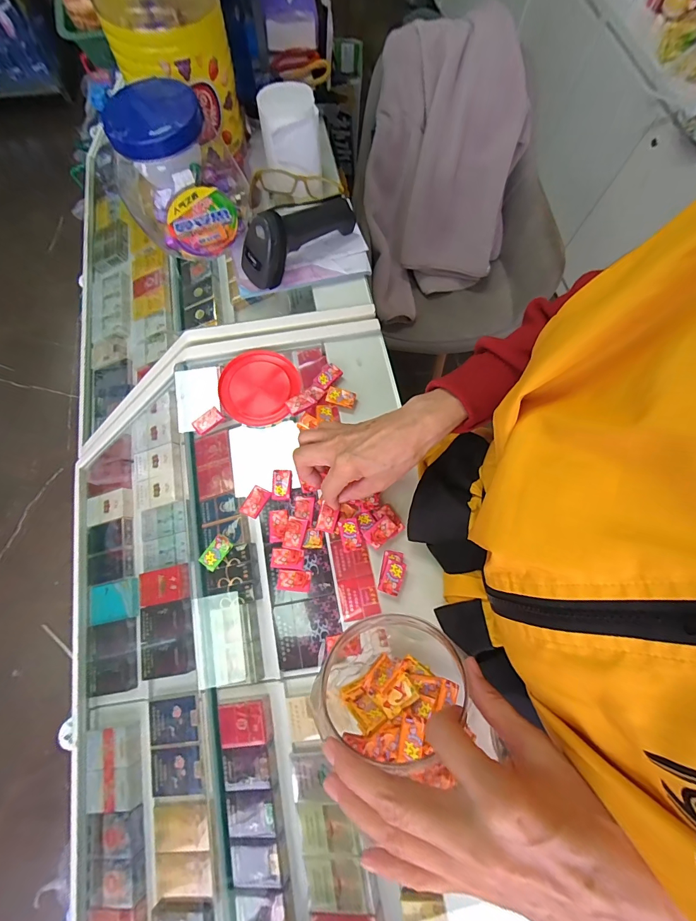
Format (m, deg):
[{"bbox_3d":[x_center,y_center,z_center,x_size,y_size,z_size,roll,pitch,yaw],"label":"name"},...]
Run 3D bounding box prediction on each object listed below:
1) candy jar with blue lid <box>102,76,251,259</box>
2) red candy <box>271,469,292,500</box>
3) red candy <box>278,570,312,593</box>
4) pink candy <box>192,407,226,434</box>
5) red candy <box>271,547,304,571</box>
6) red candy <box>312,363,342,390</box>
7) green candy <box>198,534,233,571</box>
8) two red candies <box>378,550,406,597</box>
[{"bbox_3d":[-0.208,-0.366,0.453,0.145,0.134,0.153,1,72,-2],"label":"candy jar with blue lid"},{"bbox_3d":[-0.078,0.028,0.428,0.022,0.007,0.036,1,72,-2],"label":"red candy"},{"bbox_3d":[-0.059,0.132,0.399,0.035,0.004,0.022,6,72,0],"label":"red candy"},{"bbox_3d":[-0.171,-0.048,0.445,0.036,0.008,0.019,-38,77,-13],"label":"pink candy"},{"bbox_3d":[-0.067,0.109,0.406,0.036,0.008,0.022,6,72,0],"label":"red candy"},{"bbox_3d":[-0.027,-0.109,0.470,0.025,0.006,0.036,39,75,10],"label":"red candy"},{"bbox_3d":[-0.145,0.101,0.400,0.026,0.005,0.036,26,71,26],"label":"green candy"},{"bbox_3d":[0.049,0.122,0.397,0.026,0.009,0.044,16,72,3],"label":"two red candies"}]

